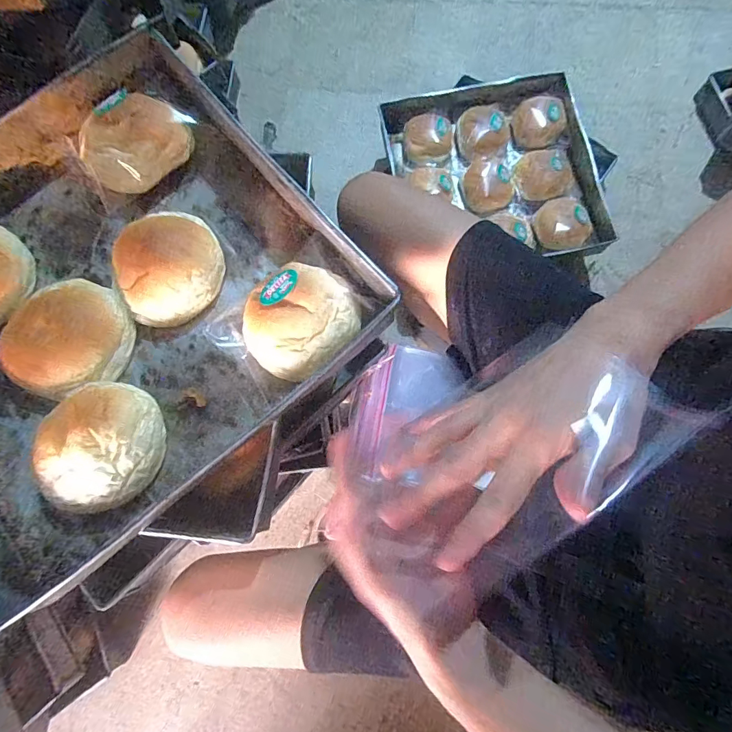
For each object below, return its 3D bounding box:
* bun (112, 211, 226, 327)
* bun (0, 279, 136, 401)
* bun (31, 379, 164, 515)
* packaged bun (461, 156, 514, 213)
[{"bbox_3d":[-0.196,-0.098,0.412,0.111,0.042,0.102,0,78,2],"label":"bun"},{"bbox_3d":[-0.282,-0.029,0.403,0.102,0.042,0.119,11,79,4],"label":"bun"},{"bbox_3d":[-0.233,0.070,0.372,0.096,0.039,0.104,0,78,2],"label":"bun"},{"bbox_3d":[0.258,-0.392,0.907,0.099,0.039,0.118,2,77,3],"label":"packaged bun"}]

